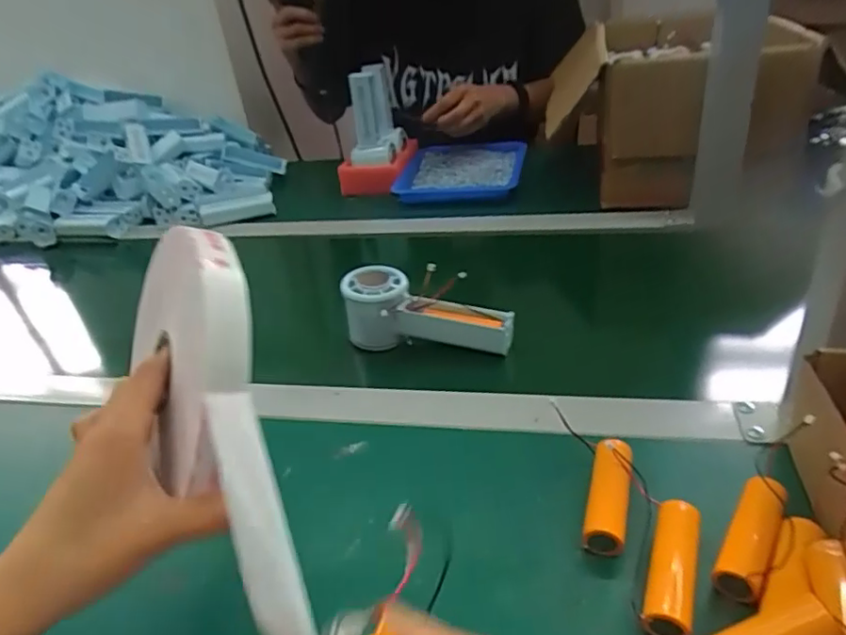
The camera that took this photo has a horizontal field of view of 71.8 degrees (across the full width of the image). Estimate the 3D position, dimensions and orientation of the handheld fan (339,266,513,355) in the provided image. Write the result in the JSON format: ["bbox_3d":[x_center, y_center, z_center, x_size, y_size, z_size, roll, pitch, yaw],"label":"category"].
[{"bbox_3d":[0.003,0.005,0.524,0.150,0.063,0.048,13,35,9],"label":"handheld fan"}]

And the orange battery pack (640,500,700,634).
[{"bbox_3d":[0.129,0.129,0.302,0.022,0.016,0.073,8,35,24],"label":"orange battery pack"}]

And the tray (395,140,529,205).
[{"bbox_3d":[0.057,-0.219,0.881,0.176,0.033,0.210,3,33,13],"label":"tray"}]

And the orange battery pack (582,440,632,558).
[{"bbox_3d":[0.109,0.102,0.343,0.022,0.015,0.069,6,47,21],"label":"orange battery pack"}]

